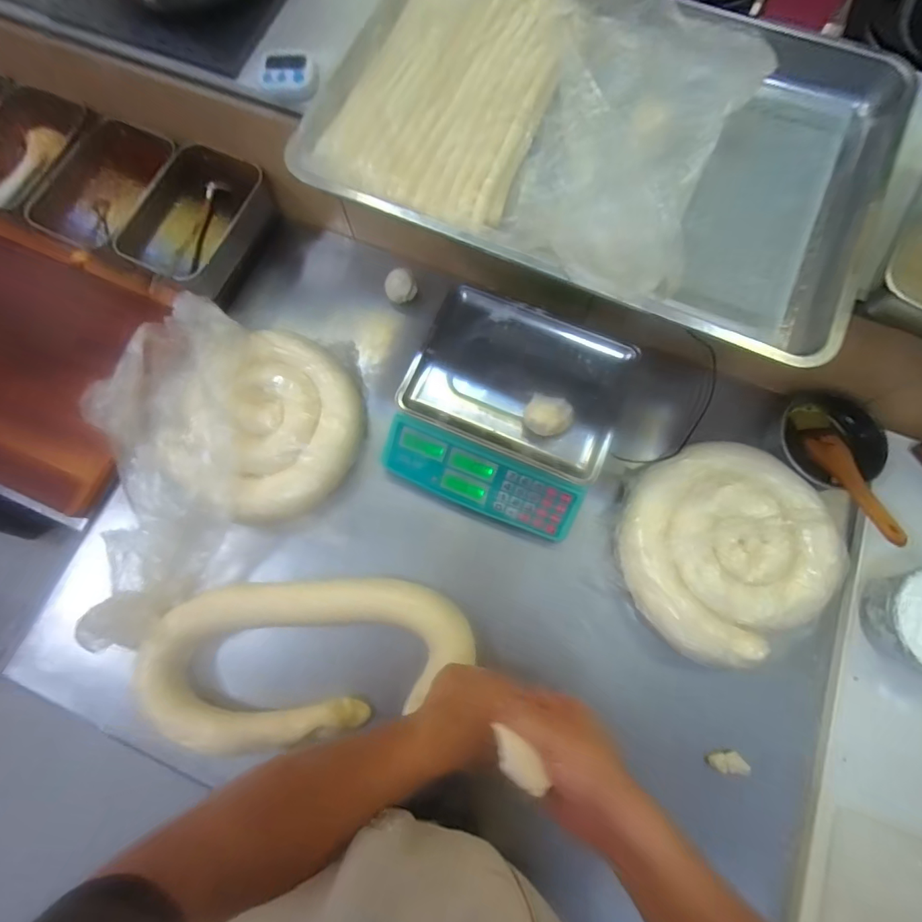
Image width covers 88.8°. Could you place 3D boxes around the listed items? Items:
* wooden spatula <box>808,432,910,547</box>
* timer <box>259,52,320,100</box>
[{"bbox_3d":[0.512,0.031,0.614,0.036,0.020,0.177,-5,49,1],"label":"wooden spatula"},{"bbox_3d":[-0.204,-0.464,0.565,0.067,0.013,0.054,7,77,3],"label":"timer"}]

